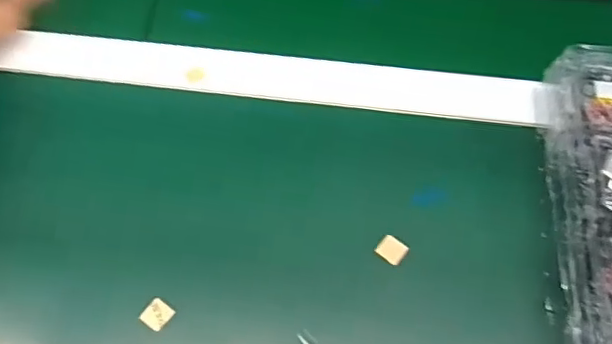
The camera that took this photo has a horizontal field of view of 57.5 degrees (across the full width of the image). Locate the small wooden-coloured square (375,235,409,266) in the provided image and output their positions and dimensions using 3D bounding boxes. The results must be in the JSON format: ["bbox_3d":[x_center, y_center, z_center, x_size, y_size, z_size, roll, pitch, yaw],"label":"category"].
[{"bbox_3d":[0.055,0.050,0.356,0.017,0.004,0.016,32,65,17],"label":"small wooden-coloured square"}]

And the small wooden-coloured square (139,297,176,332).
[{"bbox_3d":[-0.090,0.086,0.339,0.016,0.004,0.017,33,66,18],"label":"small wooden-coloured square"}]

